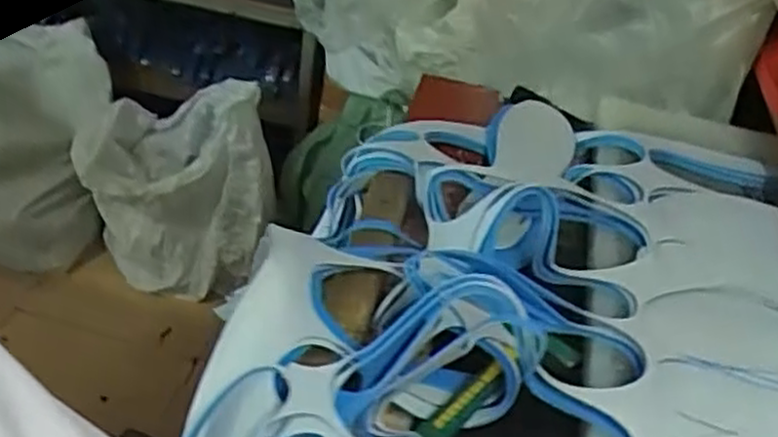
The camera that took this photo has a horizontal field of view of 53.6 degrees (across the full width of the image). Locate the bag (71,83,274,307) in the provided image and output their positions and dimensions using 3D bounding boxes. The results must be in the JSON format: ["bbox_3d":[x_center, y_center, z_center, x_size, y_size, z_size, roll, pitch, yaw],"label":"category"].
[{"bbox_3d":[-0.468,-0.051,1.761,0.417,0.557,0.171,20,40,16],"label":"bag"}]

